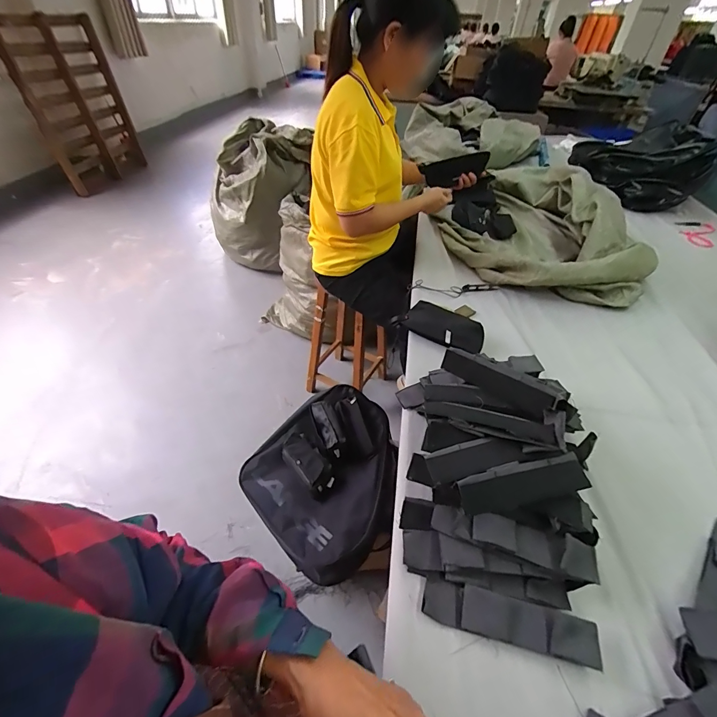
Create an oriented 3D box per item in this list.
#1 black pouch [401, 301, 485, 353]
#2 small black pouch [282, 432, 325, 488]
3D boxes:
[{"bbox_3d":[0.192,-0.071,0.818,0.172,0.025,0.083,30,75,25],"label":"black pouch"},{"bbox_3d":[-0.144,0.262,0.957,0.074,0.032,0.146,-31,54,-31],"label":"small black pouch"}]

